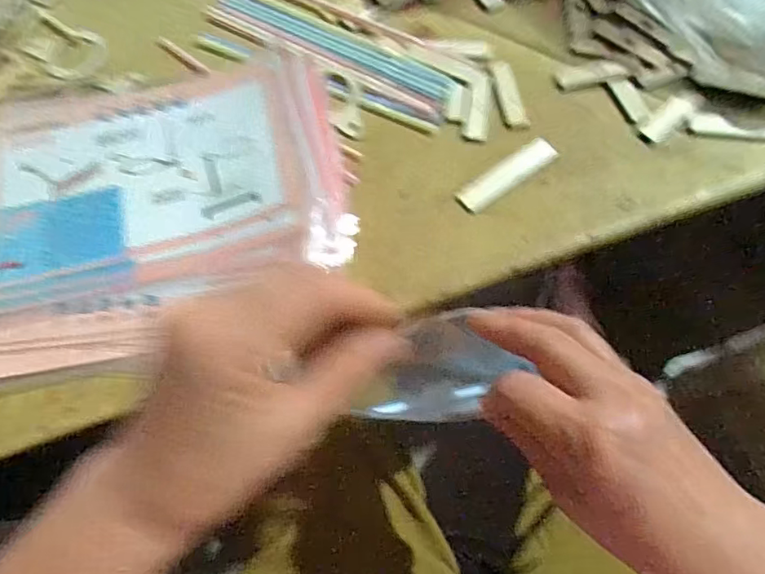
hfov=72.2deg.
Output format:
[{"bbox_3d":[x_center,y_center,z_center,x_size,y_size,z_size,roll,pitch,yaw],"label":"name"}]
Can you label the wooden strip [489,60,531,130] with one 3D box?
[{"bbox_3d":[0.096,-0.147,0.397,0.017,0.004,0.060,-12,70,-3],"label":"wooden strip"}]

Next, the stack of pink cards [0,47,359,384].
[{"bbox_3d":[-0.166,-0.058,0.357,0.275,0.021,0.206,-12,70,-3],"label":"stack of pink cards"}]

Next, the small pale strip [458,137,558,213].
[{"bbox_3d":[0.088,-0.080,0.372,0.079,0.004,0.022,-36,73,-11],"label":"small pale strip"}]

